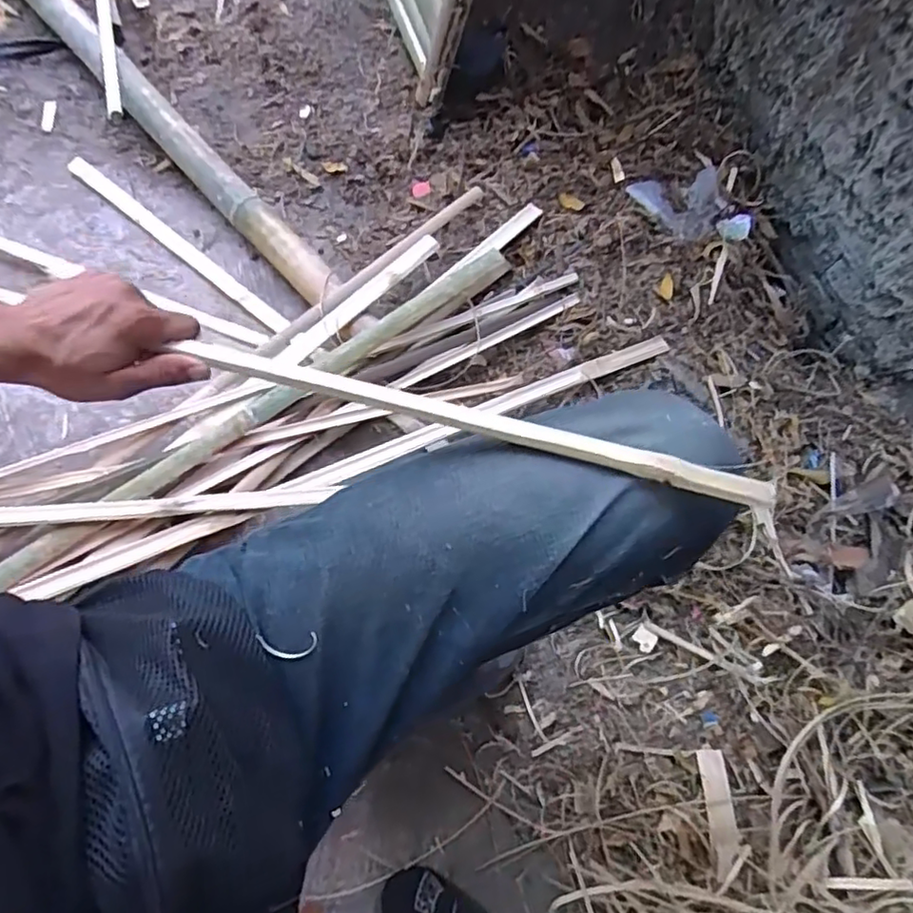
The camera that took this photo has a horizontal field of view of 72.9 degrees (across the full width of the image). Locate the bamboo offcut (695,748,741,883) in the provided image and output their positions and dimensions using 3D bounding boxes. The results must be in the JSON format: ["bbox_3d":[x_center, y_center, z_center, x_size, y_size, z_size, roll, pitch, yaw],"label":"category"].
[{"bbox_3d":[0.289,0.390,0.678,0.032,0.014,0.122,-1,67,-4],"label":"bamboo offcut"}]

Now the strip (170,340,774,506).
[{"bbox_3d":[-0.001,-0.029,0.402,0.388,0.009,0.017,16,67,13],"label":"strip"}]

